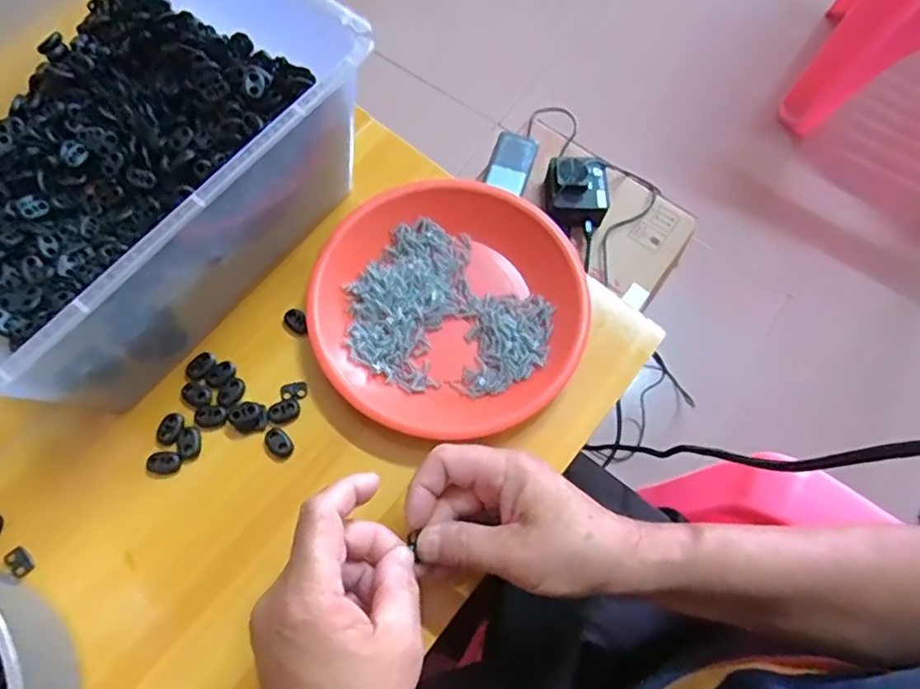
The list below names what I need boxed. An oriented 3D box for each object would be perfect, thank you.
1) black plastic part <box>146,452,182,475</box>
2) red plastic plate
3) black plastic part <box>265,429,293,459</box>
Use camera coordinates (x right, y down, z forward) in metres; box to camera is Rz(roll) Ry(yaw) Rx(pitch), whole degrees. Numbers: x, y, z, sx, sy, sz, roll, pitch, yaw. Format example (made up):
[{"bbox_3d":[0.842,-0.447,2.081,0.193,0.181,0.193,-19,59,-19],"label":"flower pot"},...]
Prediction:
[{"bbox_3d":[-0.198,0.079,0.404,0.021,0.006,0.014,0,69,-2],"label":"black plastic part"},{"bbox_3d":[-0.009,-0.028,0.436,0.190,0.030,0.184,1,69,-2],"label":"red plastic plate"},{"bbox_3d":[-0.123,0.067,0.410,0.021,0.007,0.015,41,73,12],"label":"black plastic part"}]

